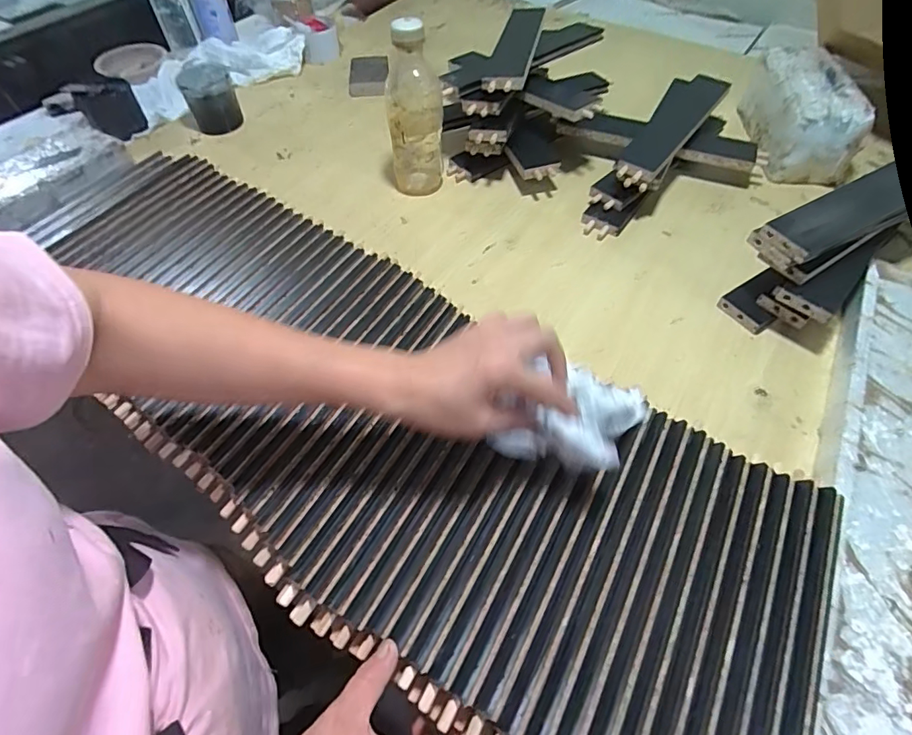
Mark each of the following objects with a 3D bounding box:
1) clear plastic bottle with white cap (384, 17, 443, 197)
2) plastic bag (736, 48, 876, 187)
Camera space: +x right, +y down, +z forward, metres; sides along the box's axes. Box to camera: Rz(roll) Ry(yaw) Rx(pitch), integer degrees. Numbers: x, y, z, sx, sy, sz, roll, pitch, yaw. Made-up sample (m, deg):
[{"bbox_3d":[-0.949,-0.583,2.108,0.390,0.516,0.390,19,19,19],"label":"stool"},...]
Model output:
[{"bbox_3d":[-0.054,-0.338,0.655,0.076,0.206,0.059,-7,55,-5],"label":"clear plastic bottle with white cap"},{"bbox_3d":[0.521,-0.387,0.746,0.105,0.109,0.211,6,55,4],"label":"plastic bag"}]

